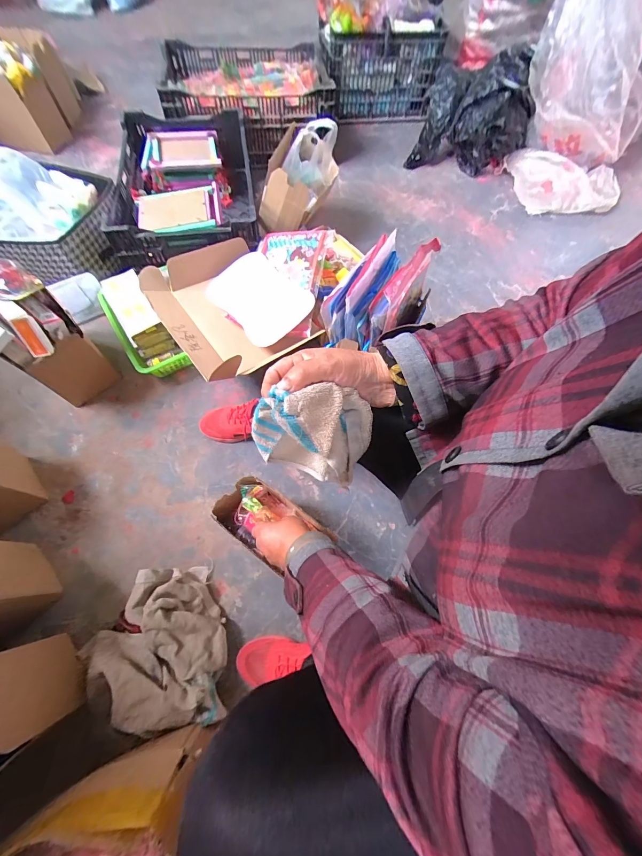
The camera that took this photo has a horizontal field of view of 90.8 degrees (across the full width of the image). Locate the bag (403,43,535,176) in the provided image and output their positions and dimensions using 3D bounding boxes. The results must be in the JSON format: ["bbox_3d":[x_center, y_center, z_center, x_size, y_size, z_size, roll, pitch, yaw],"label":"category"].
[{"bbox_3d":[0.609,-1.204,1.236,0.409,0.289,0.323,23,66,7],"label":"bag"}]

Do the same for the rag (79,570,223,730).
[{"bbox_3d":[-0.307,0.386,0.575,0.254,0.104,0.232,-6,66,-6],"label":"rag"}]

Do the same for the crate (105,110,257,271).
[{"bbox_3d":[-0.424,-0.756,1.025,0.403,0.179,0.617,-8,66,-7],"label":"crate"}]

